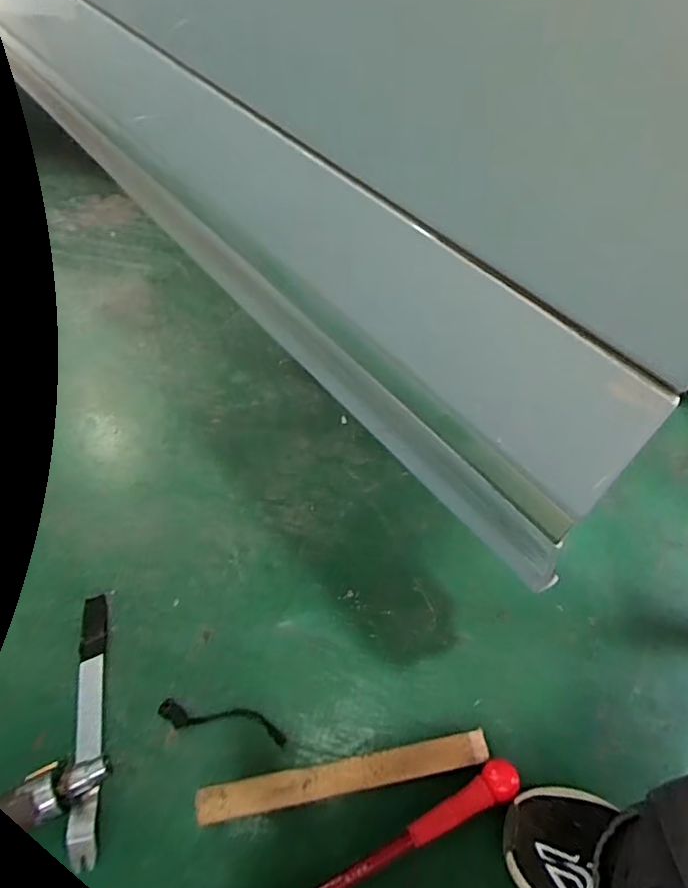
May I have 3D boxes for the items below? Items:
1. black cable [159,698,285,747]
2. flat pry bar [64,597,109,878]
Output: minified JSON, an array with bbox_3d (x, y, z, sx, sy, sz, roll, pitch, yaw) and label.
[{"bbox_3d":[-0.122,0.281,0.571,0.128,0.018,0.026,9,59,2],"label":"black cable"},{"bbox_3d":[-0.251,0.269,0.555,0.027,0.025,0.241,-7,59,-8],"label":"flat pry bar"}]

